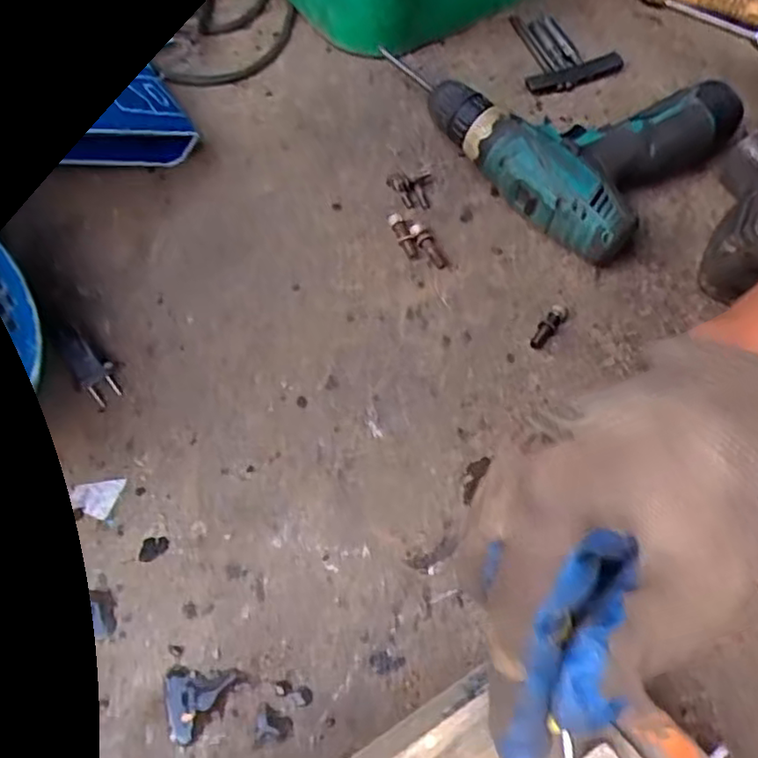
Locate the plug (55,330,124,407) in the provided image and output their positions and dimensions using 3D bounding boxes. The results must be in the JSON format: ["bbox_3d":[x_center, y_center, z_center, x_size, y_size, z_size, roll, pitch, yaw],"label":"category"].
[{"bbox_3d":[-0.187,-0.009,0.442,0.024,0.009,0.053,-39,109,-20],"label":"plug"}]

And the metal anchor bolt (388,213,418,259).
[{"bbox_3d":[0.018,-0.110,0.522,0.011,0.010,0.041,-17,66,-12],"label":"metal anchor bolt"}]

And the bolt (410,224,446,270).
[{"bbox_3d":[0.037,-0.100,0.517,0.010,0.009,0.040,-33,84,-18],"label":"bolt"}]

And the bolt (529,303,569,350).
[{"bbox_3d":[0.123,-0.039,0.494,0.013,0.013,0.045,38,67,14],"label":"bolt"}]

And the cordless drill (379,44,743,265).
[{"bbox_3d":[0.161,-0.210,0.561,0.200,0.054,0.206,-39,72,-20],"label":"cordless drill"}]

